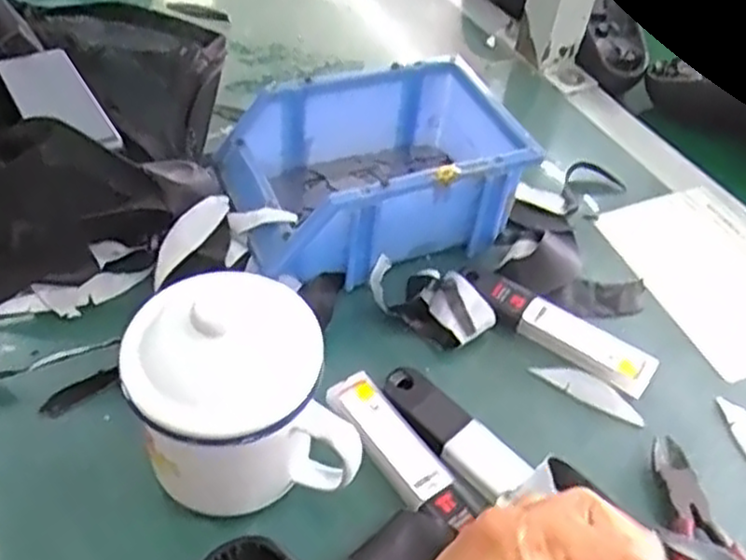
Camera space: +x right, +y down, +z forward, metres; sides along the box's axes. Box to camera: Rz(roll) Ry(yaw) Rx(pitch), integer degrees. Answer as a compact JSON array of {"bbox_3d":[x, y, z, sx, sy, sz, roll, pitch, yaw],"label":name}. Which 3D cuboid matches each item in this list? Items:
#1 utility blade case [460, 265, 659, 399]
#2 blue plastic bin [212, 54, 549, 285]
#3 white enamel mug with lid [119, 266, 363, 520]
[{"bbox_3d":[0.107,0.029,0.447,0.124,0.014,0.030,32,51,22],"label":"utility blade case"},{"bbox_3d":[0.004,-0.071,0.478,0.182,0.070,0.118,-13,50,-18],"label":"blue plastic bin"},{"bbox_3d":[-0.063,0.052,0.336,0.086,0.101,0.091,-19,52,-23],"label":"white enamel mug with lid"}]

